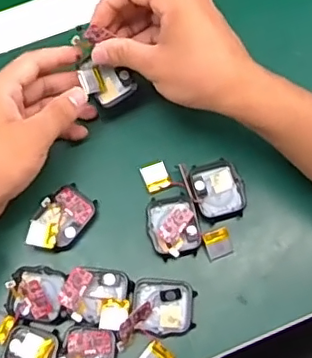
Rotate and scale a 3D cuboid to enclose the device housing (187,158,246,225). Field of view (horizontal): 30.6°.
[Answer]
[{"bbox_3d":[0.048,0.009,0.444,0.039,0.006,0.045,-16,72,-5],"label":"device housing"}]

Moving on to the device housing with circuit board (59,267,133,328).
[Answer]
[{"bbox_3d":[-0.042,0.085,0.412,0.049,0.015,0.042,8,71,3],"label":"device housing with circuit board"}]

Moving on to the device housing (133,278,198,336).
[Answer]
[{"bbox_3d":[0.006,0.094,0.417,0.044,0.010,0.039,5,71,2],"label":"device housing"}]

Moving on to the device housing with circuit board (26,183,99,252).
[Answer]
[{"bbox_3d":[-0.073,0.031,0.435,0.036,0.019,0.056,37,75,12],"label":"device housing with circuit board"}]

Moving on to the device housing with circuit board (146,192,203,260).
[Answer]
[{"bbox_3d":[0.014,0.036,0.435,0.037,0.014,0.045,-14,71,-5],"label":"device housing with circuit board"}]

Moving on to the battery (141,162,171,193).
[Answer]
[{"bbox_3d":[0.000,-0.001,0.451,0.020,0.004,0.023,-19,72,-6],"label":"battery"}]

